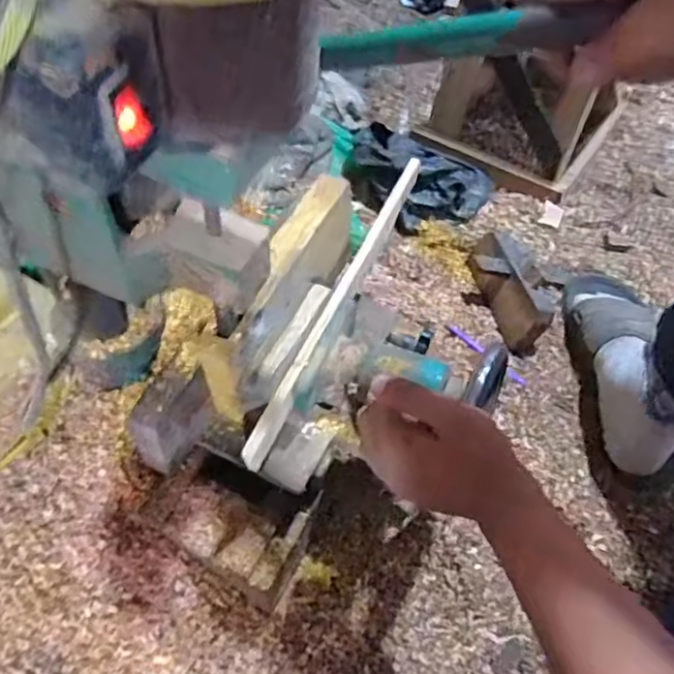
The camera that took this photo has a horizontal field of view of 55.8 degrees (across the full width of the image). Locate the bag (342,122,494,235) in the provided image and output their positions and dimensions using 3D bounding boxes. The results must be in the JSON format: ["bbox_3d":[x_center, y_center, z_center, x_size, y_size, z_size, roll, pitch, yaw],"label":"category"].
[{"bbox_3d":[0.121,-0.237,0.941,0.210,0.093,0.176,14,57,7],"label":"bag"}]

